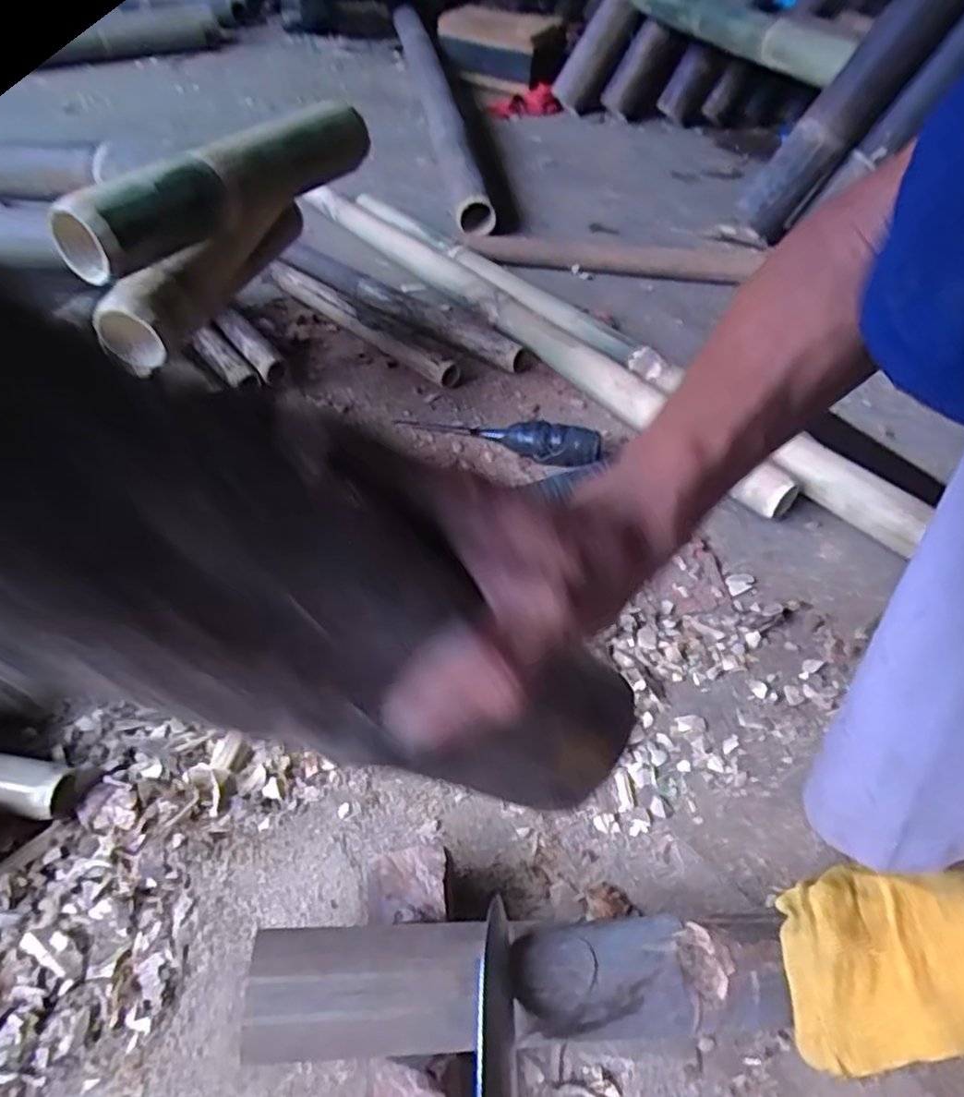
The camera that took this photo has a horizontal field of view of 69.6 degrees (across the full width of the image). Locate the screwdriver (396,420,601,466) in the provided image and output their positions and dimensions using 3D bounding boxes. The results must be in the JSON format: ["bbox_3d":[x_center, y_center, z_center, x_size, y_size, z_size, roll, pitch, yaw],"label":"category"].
[{"bbox_3d":[0.015,-0.112,0.665,0.193,0.037,0.027,16,48,8],"label":"screwdriver"}]

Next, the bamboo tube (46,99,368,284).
[{"bbox_3d":[-0.179,-0.275,0.515,0.048,0.049,0.274,29,51,19],"label":"bamboo tube"}]

